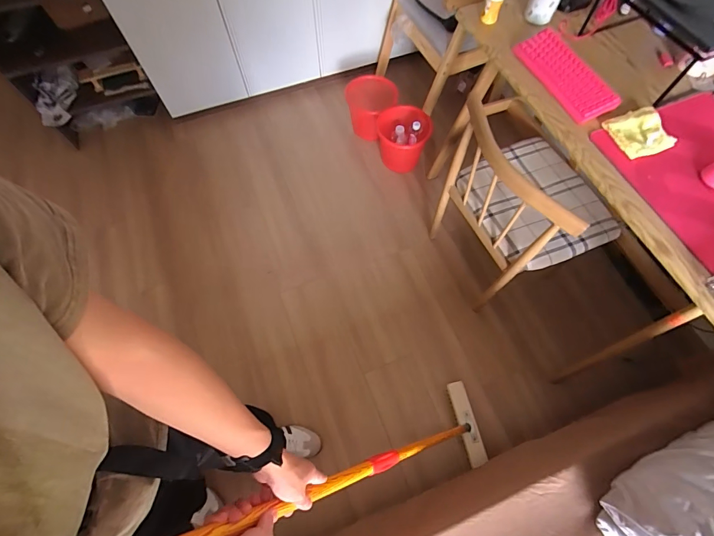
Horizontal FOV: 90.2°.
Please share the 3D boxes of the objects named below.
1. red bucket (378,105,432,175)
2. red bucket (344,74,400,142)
[{"bbox_3d":[0.210,-0.592,1.660,0.246,0.222,0.216,6,66,4],"label":"red bucket"},{"bbox_3d":[0.062,-0.732,1.633,0.212,0.209,0.215,0,65,1],"label":"red bucket"}]

